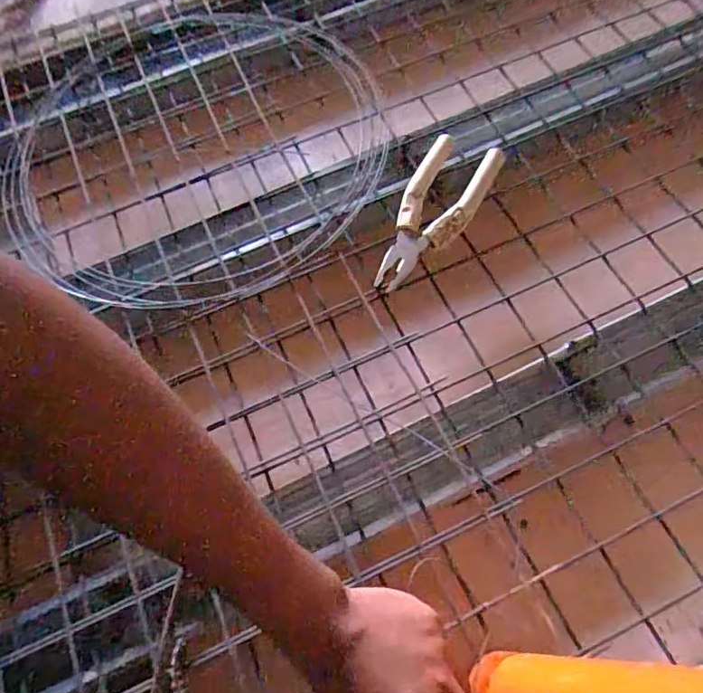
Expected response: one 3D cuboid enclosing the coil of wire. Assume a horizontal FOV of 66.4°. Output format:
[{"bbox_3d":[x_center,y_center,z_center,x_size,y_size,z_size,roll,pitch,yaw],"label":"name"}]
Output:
[{"bbox_3d":[-0.191,-0.244,0.635,0.454,0.033,0.446,-2,63,3],"label":"coil of wire"}]

